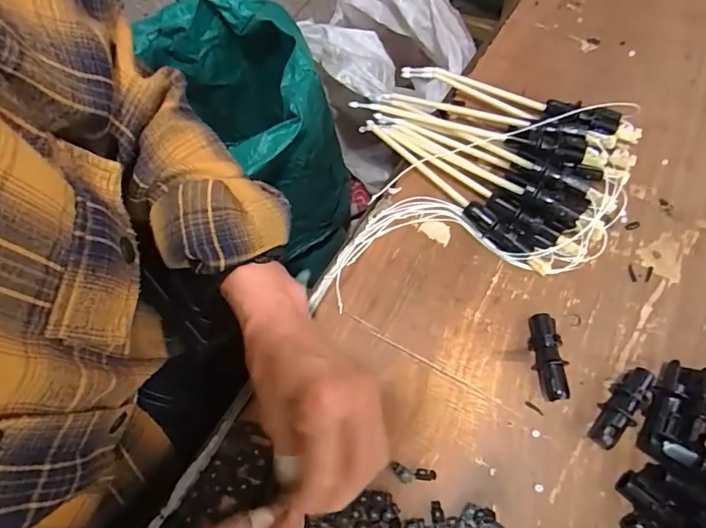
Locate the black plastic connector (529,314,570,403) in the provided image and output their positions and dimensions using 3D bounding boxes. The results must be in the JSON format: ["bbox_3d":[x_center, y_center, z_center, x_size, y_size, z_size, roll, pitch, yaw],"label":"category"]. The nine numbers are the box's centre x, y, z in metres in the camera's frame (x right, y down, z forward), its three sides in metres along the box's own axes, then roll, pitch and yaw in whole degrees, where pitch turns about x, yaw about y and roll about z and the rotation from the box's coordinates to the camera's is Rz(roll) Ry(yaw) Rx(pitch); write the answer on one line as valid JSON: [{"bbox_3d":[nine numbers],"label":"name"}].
[{"bbox_3d":[0.153,0.073,0.384,0.021,0.027,0.065,-6,68,0],"label":"black plastic connector"}]

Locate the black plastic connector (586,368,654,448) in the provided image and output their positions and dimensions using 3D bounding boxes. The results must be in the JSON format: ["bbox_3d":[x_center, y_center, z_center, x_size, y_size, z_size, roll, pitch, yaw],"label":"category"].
[{"bbox_3d":[0.204,0.109,0.370,0.065,0.023,0.023,-41,72,-13],"label":"black plastic connector"}]

